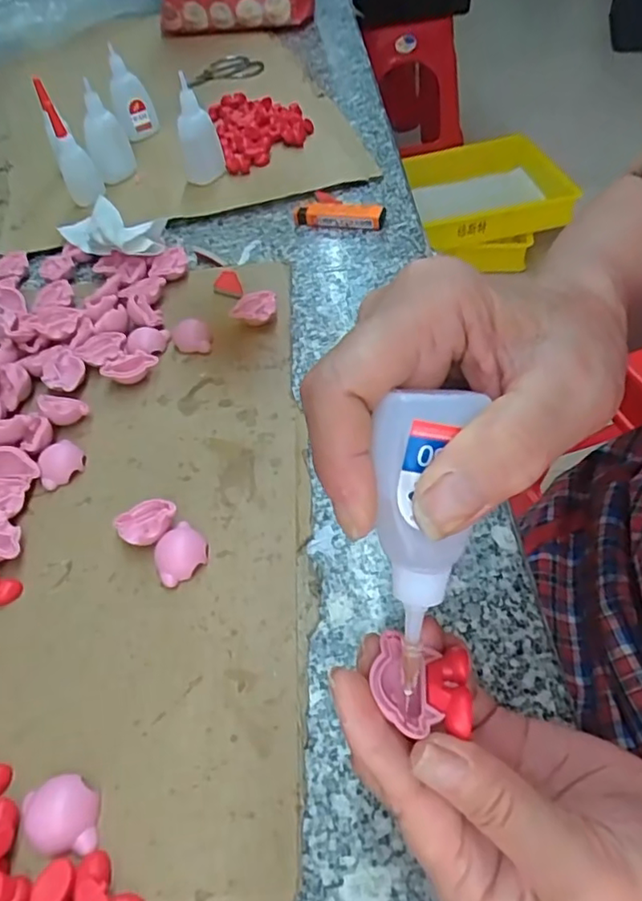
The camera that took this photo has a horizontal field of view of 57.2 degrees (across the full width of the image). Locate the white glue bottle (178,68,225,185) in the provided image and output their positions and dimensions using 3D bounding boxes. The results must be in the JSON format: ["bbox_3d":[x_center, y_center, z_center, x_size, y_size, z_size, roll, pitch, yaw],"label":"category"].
[{"bbox_3d":[-0.122,-0.311,0.585,0.041,0.092,0.044,-14,50,-5],"label":"white glue bottle"}]

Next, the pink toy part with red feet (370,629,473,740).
[{"bbox_3d":[0.034,0.079,0.202,0.032,0.009,0.034,3,53,7],"label":"pink toy part with red feet"}]

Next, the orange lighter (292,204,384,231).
[{"bbox_3d":[0.015,-0.209,0.525,0.082,0.018,0.020,8,53,16],"label":"orange lighter"}]

